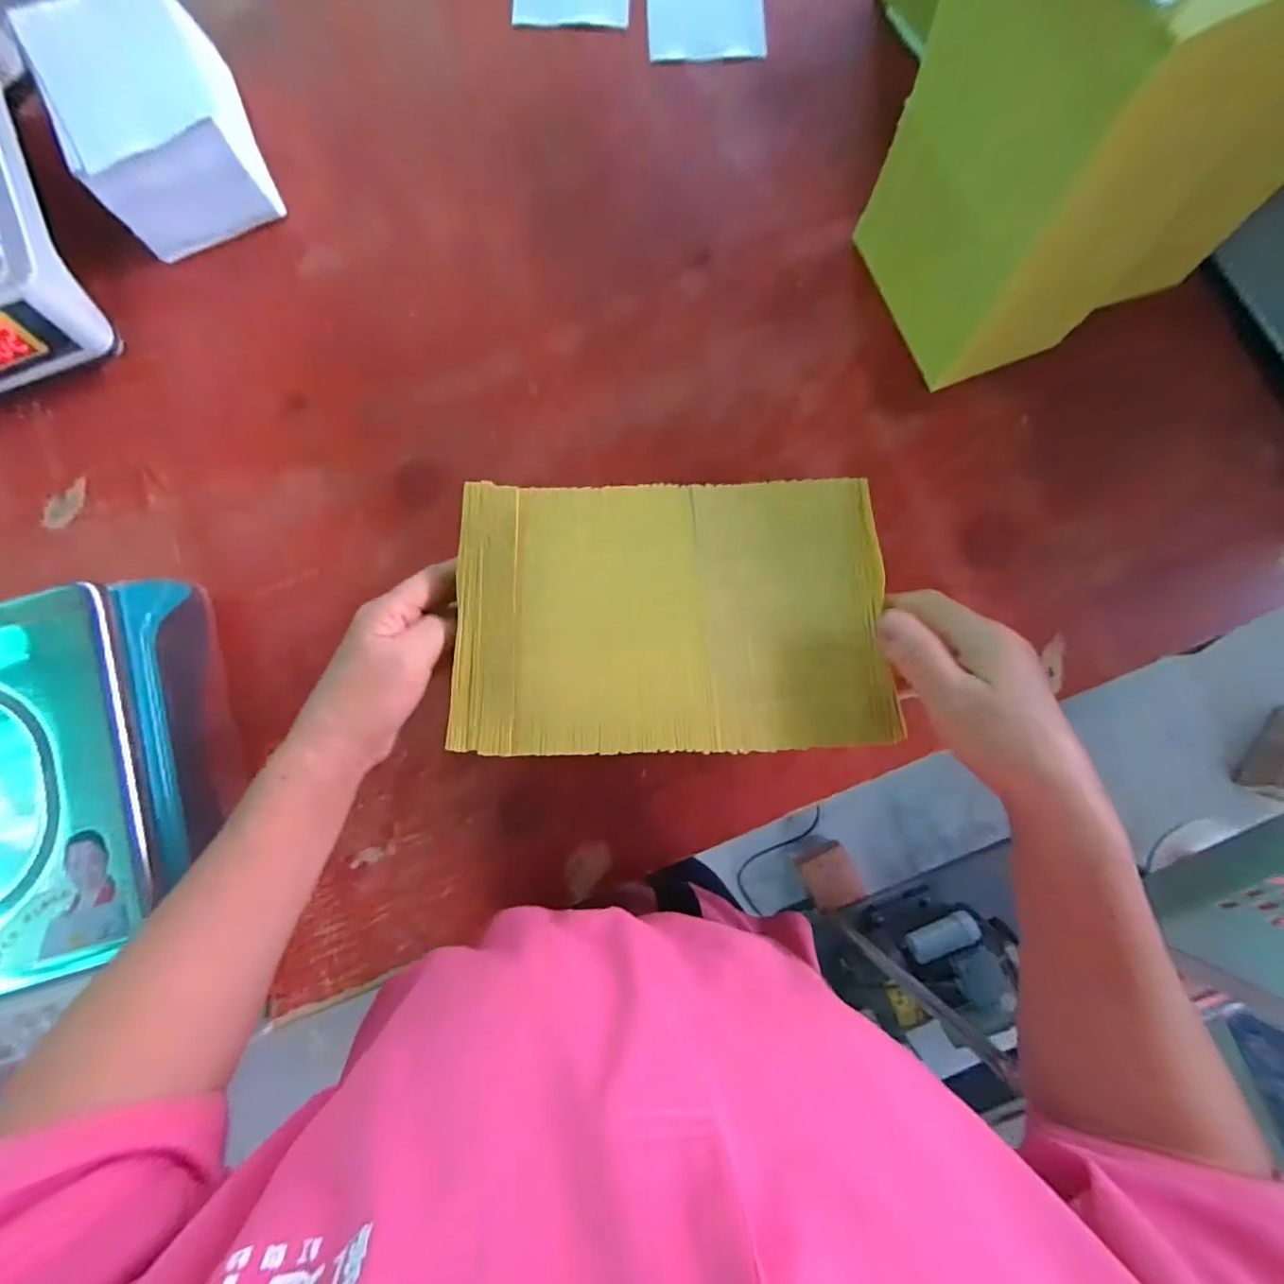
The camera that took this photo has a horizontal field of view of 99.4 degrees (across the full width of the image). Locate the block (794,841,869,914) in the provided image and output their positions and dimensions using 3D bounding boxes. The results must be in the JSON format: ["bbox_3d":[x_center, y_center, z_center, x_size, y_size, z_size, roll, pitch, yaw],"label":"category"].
[{"bbox_3d":[0.372,0.467,1.083,0.107,0.048,0.109,-24,85,-4],"label":"block"}]

